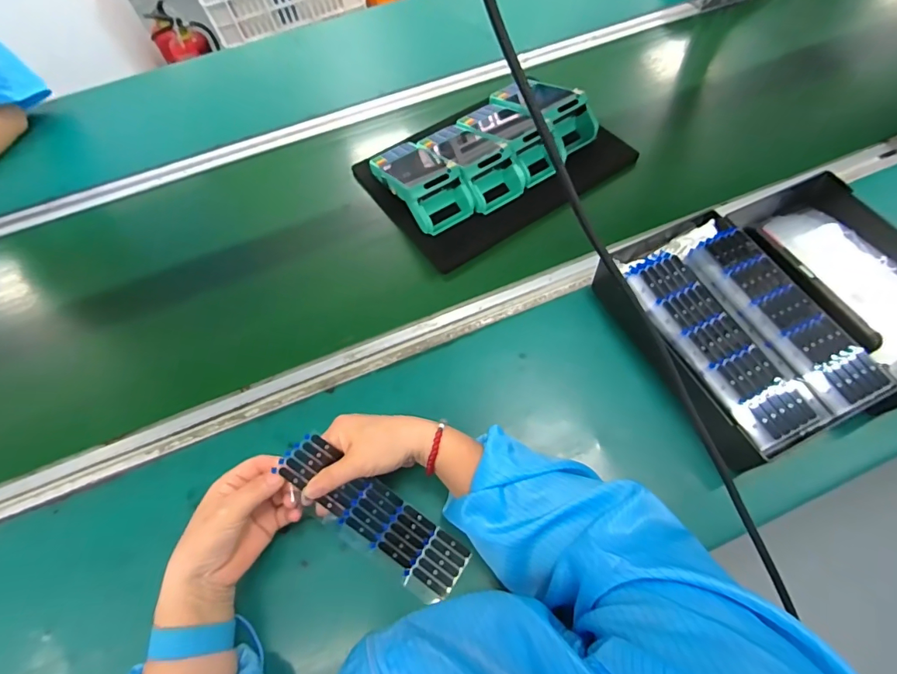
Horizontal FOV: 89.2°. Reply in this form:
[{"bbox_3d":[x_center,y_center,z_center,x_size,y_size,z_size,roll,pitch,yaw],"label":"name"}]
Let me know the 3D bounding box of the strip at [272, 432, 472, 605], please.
[{"bbox_3d":[-0.069,0.162,0.415,0.188,0.031,0.056,41,65,-7],"label":"strip"}]

